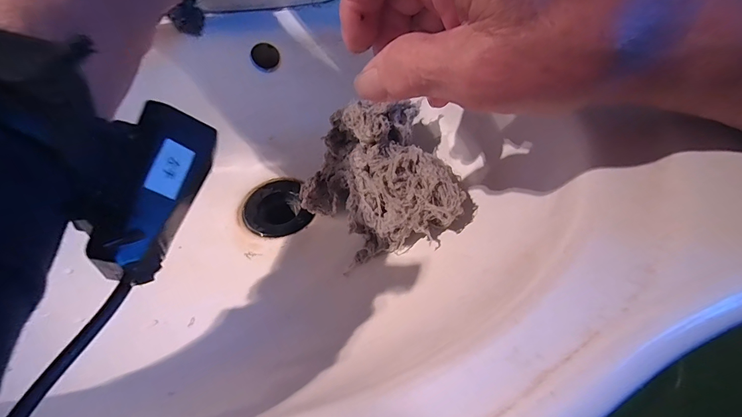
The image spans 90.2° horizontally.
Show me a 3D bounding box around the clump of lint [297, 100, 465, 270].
[{"bbox_3d":[0.006,-0.019,0.263,0.102,0.077,0.107,-1,48,1],"label":"clump of lint"}]

